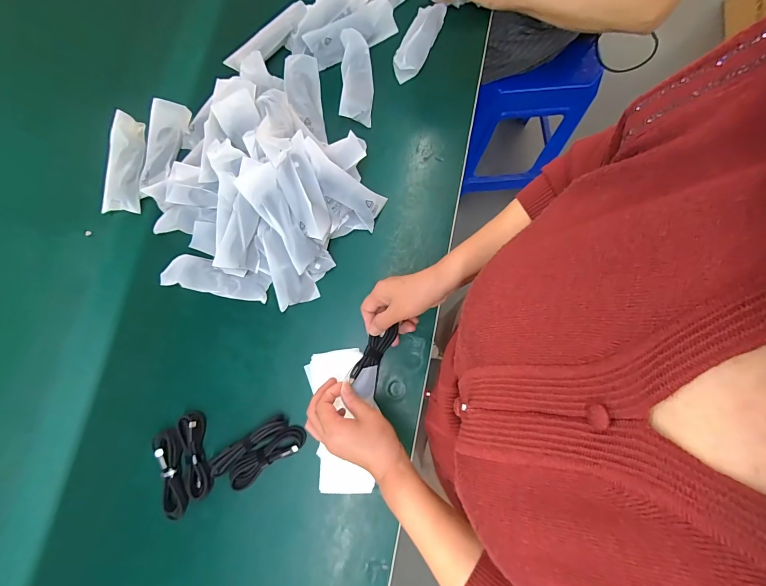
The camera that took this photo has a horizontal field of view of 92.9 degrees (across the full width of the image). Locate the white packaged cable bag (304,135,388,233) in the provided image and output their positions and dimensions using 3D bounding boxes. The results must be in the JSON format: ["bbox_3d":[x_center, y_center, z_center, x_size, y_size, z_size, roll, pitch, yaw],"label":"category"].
[{"bbox_3d":[-0.059,-0.156,0.528,0.144,0.022,0.050,32,98,-26],"label":"white packaged cable bag"}]

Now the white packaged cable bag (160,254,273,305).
[{"bbox_3d":[-0.247,-0.023,0.546,0.147,0.029,0.051,10,80,1],"label":"white packaged cable bag"}]

